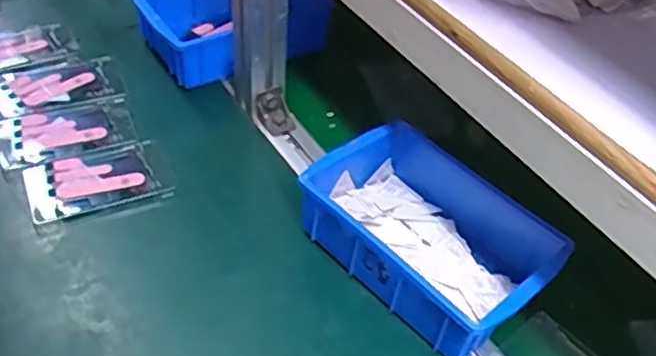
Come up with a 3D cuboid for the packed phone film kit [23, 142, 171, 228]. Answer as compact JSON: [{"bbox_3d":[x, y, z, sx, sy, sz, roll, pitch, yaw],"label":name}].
[{"bbox_3d":[-0.213,0.001,0.635,0.122,0.022,0.070,-16,49,-22],"label":"packed phone film kit"}]

